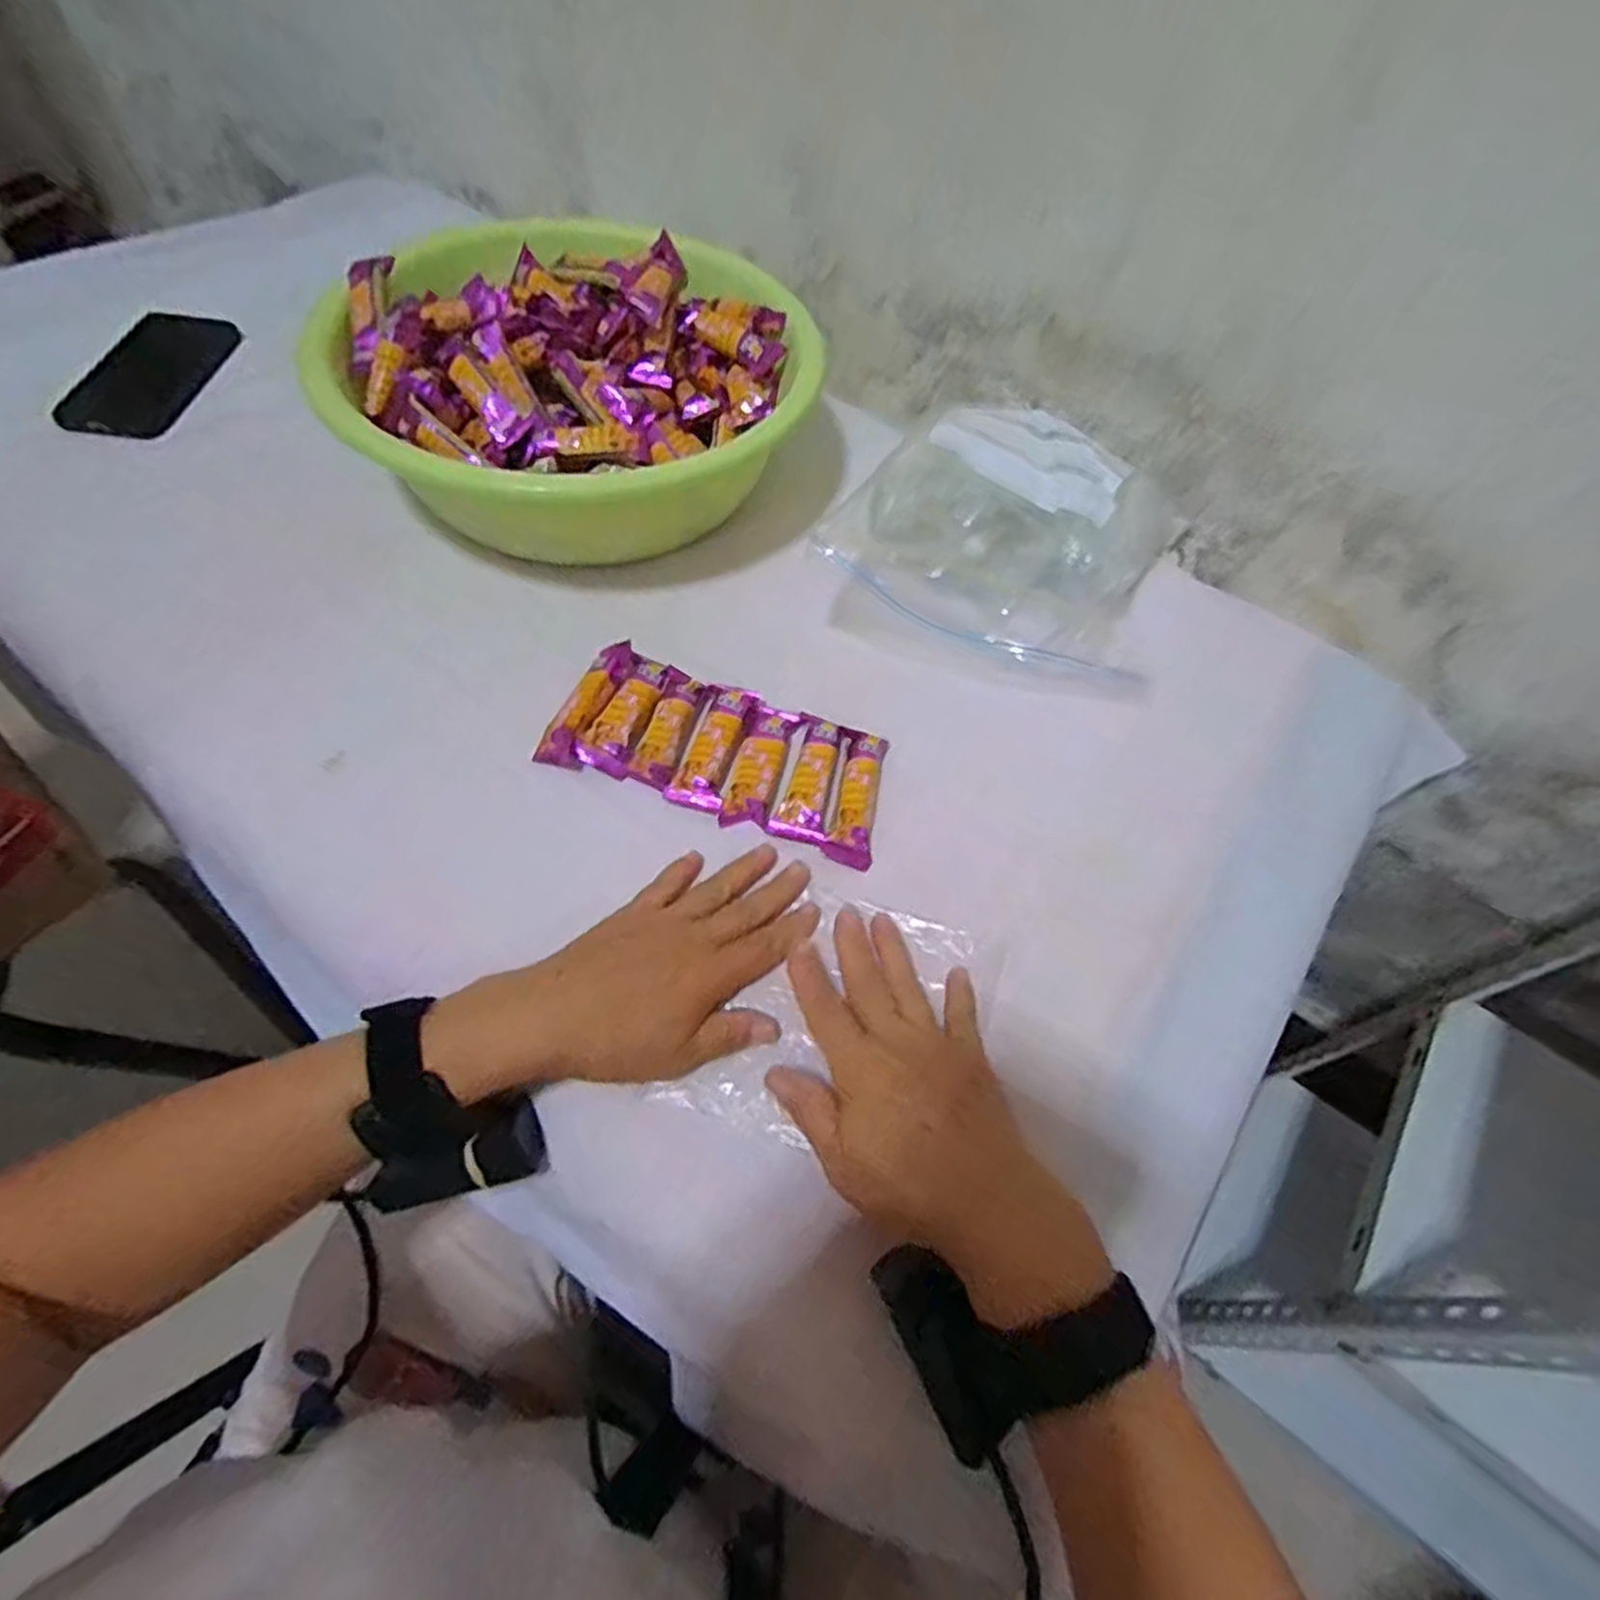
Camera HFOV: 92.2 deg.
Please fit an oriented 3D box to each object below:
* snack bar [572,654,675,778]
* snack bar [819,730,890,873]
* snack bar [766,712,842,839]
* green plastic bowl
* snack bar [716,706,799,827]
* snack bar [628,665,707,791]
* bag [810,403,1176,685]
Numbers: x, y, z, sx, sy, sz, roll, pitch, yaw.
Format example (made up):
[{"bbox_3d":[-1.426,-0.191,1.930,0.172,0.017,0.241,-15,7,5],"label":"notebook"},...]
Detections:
[{"bbox_3d":[-0.106,-0.053,0.474,0.032,0.014,0.081,18,58,7],"label":"snack bar"},{"bbox_3d":[0.036,-0.003,0.457,0.027,0.021,0.085,13,57,4],"label":"snack bar"},{"bbox_3d":[0.006,-0.017,0.464,0.031,0.014,0.091,13,57,4],"label":"snack bar"},{"bbox_3d":[-0.167,-0.307,0.561,0.306,0.092,0.322,-30,64,-21],"label":"green plastic bowl"},{"bbox_3d":[-0.024,-0.025,0.466,0.026,0.018,0.088,15,57,5],"label":"snack bar"},{"bbox_3d":[-0.079,-0.045,0.469,0.028,0.010,0.083,13,57,4],"label":"snack bar"},{"bbox_3d":[0.143,-0.193,0.540,0.229,0.093,0.154,21,58,9],"label":"bag"}]

